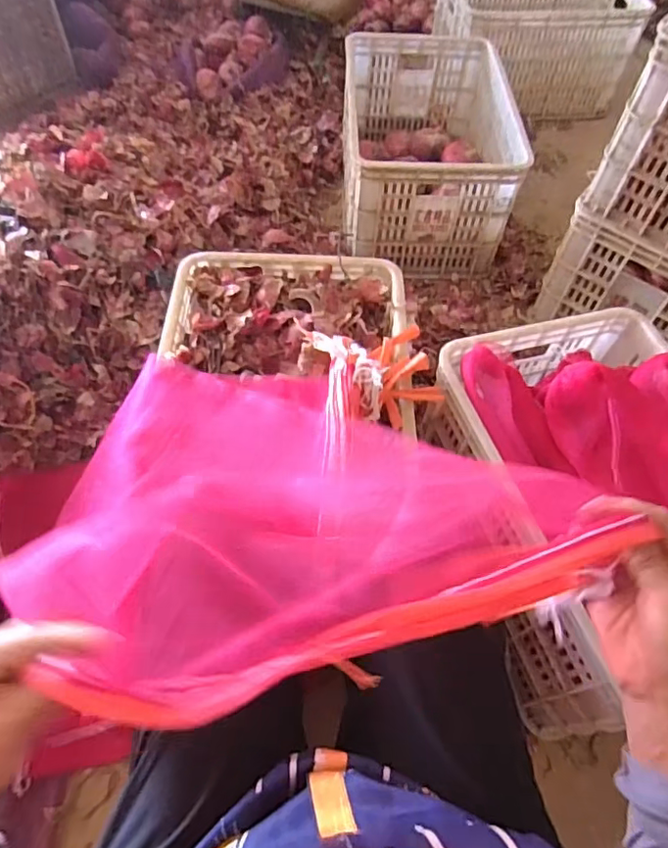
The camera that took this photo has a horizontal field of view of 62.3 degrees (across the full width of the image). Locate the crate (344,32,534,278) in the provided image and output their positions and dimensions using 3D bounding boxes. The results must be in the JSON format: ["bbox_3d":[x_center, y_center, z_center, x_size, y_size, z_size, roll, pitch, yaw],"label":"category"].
[{"bbox_3d":[0.206,-0.658,1.331,0.359,0.269,0.565,1,59,-3],"label":"crate"}]

